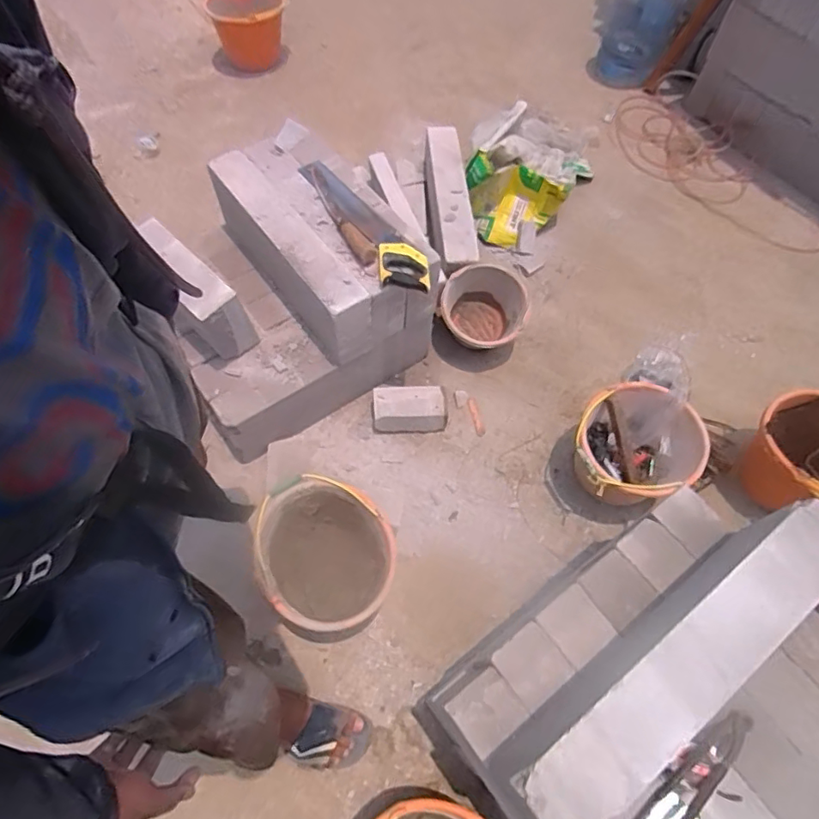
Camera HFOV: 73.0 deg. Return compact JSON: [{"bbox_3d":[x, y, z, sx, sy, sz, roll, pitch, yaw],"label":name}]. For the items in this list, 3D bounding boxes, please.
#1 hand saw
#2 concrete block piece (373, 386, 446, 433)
[{"bbox_3d":[-0.105,-0.444,1.313,0.120,0.033,0.495,-27,65,-16],"label":"hand saw"},{"bbox_3d":[-0.002,0.000,1.494,0.185,0.097,0.096,1,62,-6],"label":"concrete block piece"}]

